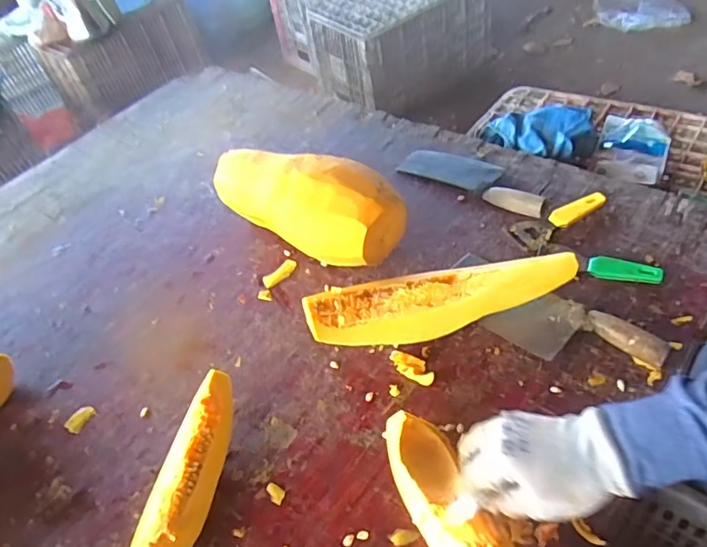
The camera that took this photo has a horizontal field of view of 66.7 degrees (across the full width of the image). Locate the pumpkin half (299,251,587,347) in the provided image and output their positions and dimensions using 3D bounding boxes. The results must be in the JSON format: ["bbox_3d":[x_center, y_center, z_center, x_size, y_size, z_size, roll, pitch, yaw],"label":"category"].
[{"bbox_3d":[0.105,0.030,0.653,0.317,0.086,0.083,-15,49,-4],"label":"pumpkin half"}]

